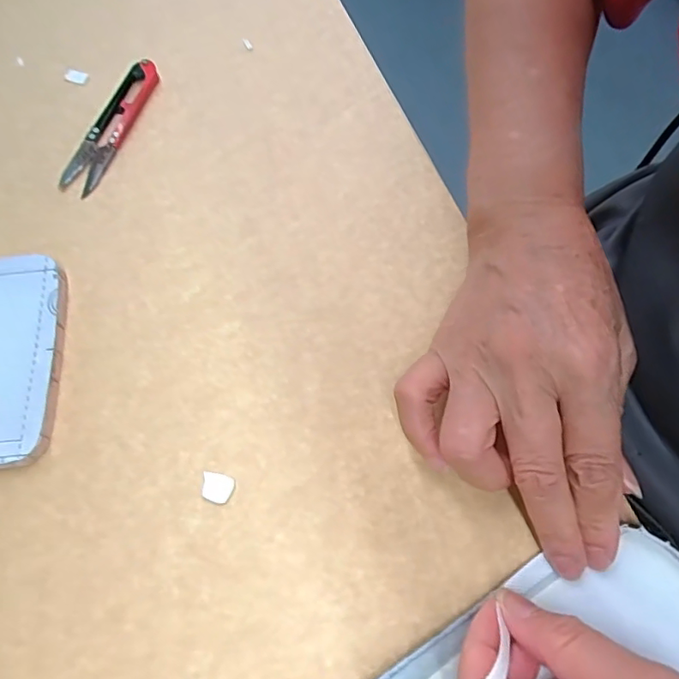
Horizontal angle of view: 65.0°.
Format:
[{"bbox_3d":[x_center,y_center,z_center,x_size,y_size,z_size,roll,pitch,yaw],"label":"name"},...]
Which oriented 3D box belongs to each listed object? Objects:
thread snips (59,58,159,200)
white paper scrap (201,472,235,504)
[{"bbox_3d":[-0.144,-0.137,0.338,0.022,0.009,0.103,17,70,10],"label":"thread snips"},{"bbox_3d":[-0.059,0.071,0.254,0.015,0.004,0.012,12,69,5],"label":"white paper scrap"}]

